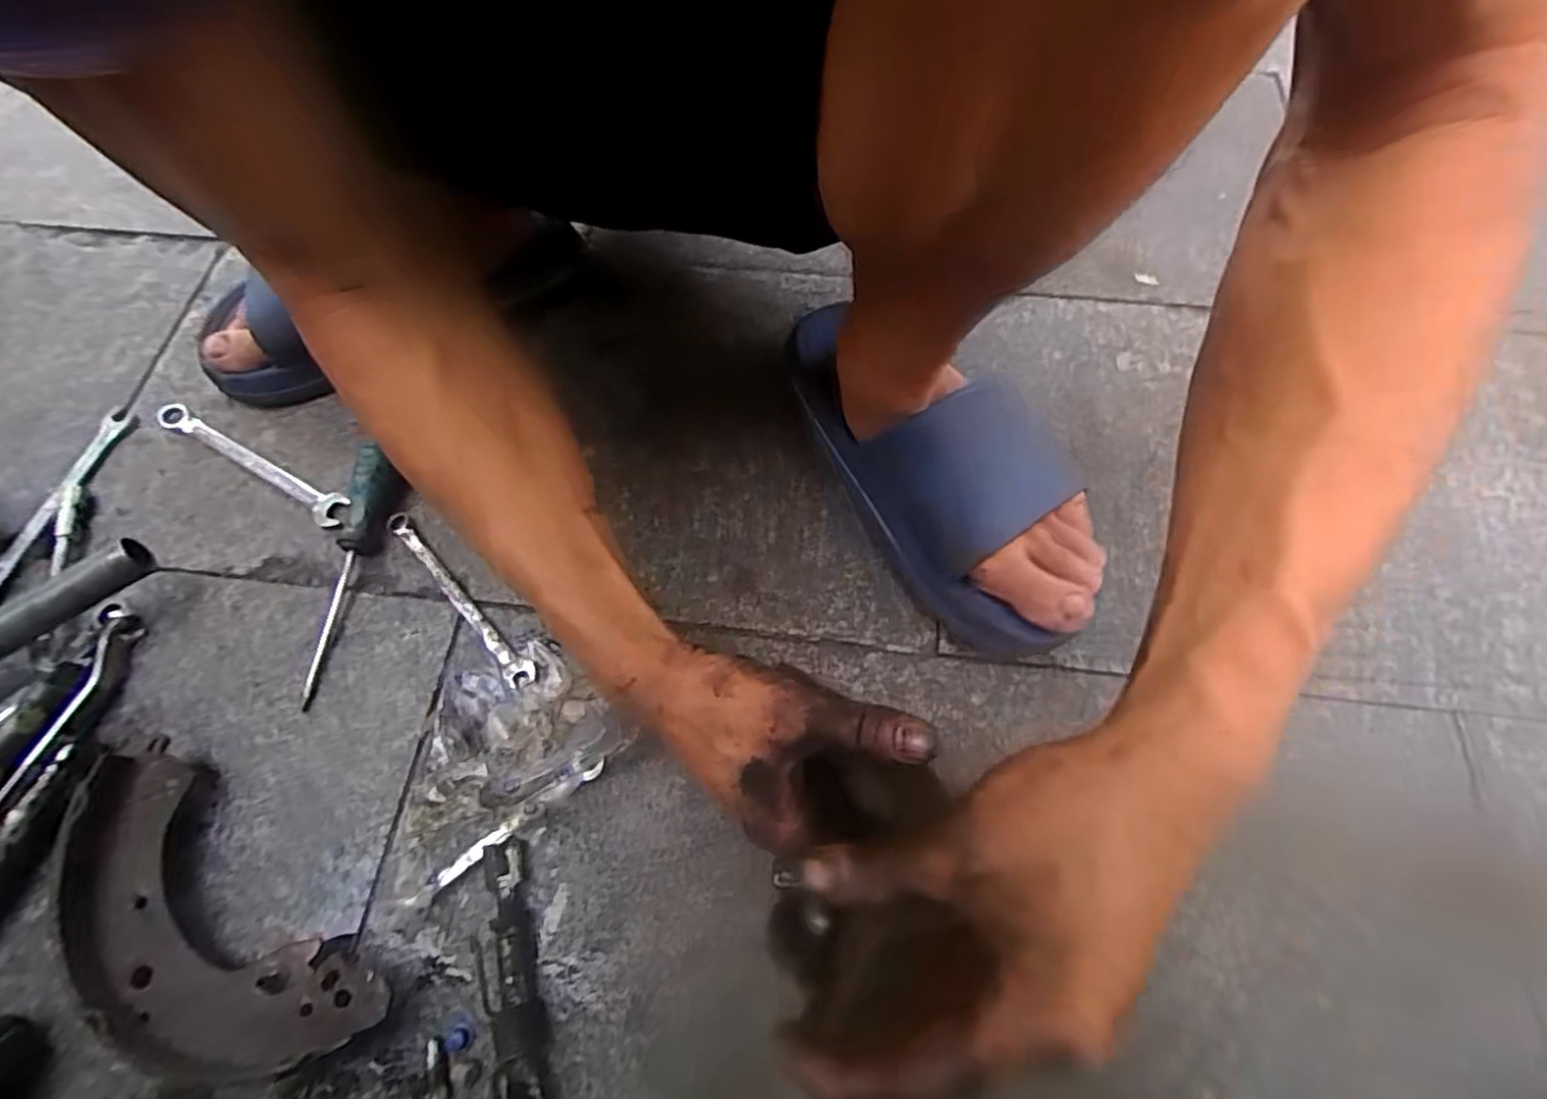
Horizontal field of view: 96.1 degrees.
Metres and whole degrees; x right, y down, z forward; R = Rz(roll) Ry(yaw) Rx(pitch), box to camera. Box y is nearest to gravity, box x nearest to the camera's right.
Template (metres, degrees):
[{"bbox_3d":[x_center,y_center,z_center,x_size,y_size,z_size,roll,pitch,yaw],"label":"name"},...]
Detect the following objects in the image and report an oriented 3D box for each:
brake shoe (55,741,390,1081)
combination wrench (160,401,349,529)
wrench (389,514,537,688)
[{"bbox_3d":[-0.297,0.194,0.359,0.211,0.036,0.088,35,71,16],"label":"brake shoe"},{"bbox_3d":[-0.378,-0.064,0.504,0.174,0.015,0.023,27,69,14],"label":"combination wrench"},{"bbox_3d":[-0.208,0.032,0.455,0.016,0.008,0.156,-42,71,-16],"label":"wrench"}]

